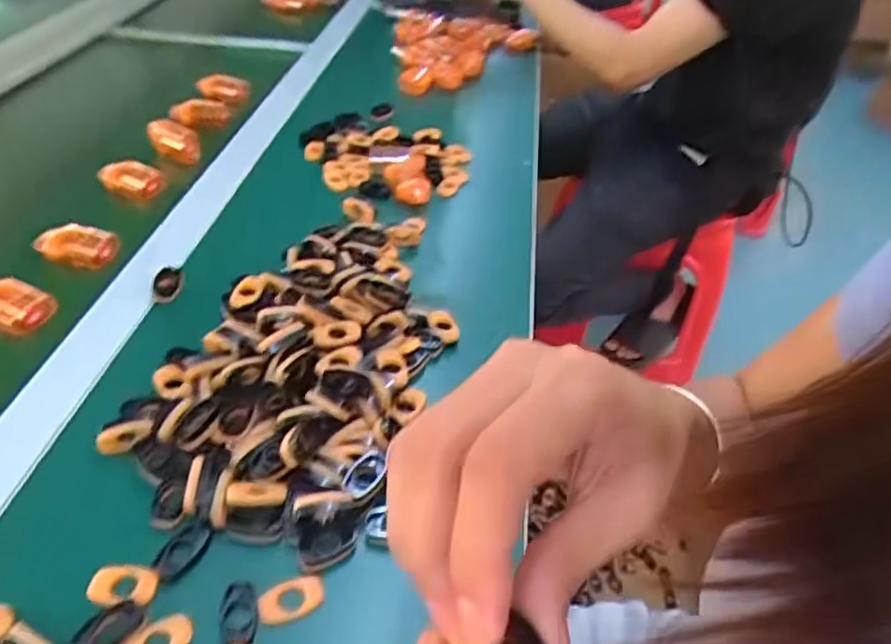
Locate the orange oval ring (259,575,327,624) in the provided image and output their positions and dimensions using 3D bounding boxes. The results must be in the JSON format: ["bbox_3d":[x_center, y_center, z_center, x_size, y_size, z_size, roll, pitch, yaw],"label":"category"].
[{"bbox_3d":[-0.081,0.146,0.330,0.034,0.005,0.021,-9,45,-18],"label":"orange oval ring"}]

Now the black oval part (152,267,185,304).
[{"bbox_3d":[-0.221,-0.029,0.498,0.019,0.013,0.031,3,43,-5],"label":"black oval part"}]

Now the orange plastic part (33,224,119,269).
[{"bbox_3d":[-0.312,-0.065,0.524,0.071,0.018,0.034,11,42,4],"label":"orange plastic part"}]

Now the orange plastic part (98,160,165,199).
[{"bbox_3d":[-0.304,-0.137,0.601,0.060,0.026,0.023,12,42,4],"label":"orange plastic part"}]

